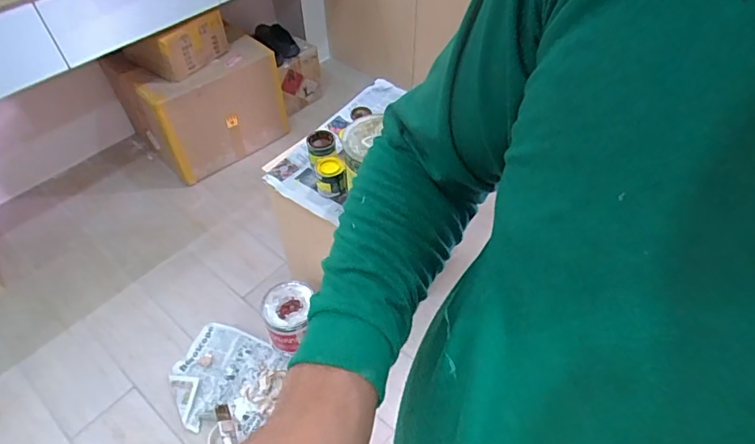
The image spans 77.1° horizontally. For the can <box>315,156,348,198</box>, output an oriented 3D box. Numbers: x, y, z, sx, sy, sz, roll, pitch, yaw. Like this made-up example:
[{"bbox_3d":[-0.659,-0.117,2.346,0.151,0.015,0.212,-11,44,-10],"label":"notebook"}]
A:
[{"bbox_3d":[-0.111,-0.102,1.142,0.072,0.073,0.070,-3,49,-1],"label":"can"}]

